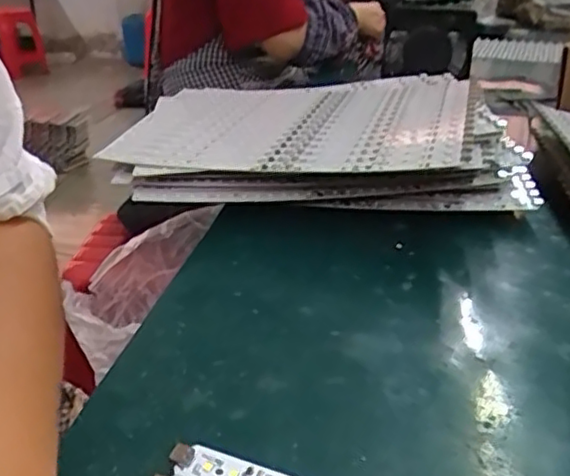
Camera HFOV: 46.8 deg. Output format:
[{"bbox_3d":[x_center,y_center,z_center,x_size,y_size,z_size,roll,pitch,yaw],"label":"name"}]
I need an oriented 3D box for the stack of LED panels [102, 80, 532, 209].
[{"bbox_3d":[0.034,-0.092,0.600,0.348,0.067,0.289,4,24,7],"label":"stack of LED panels"}]

